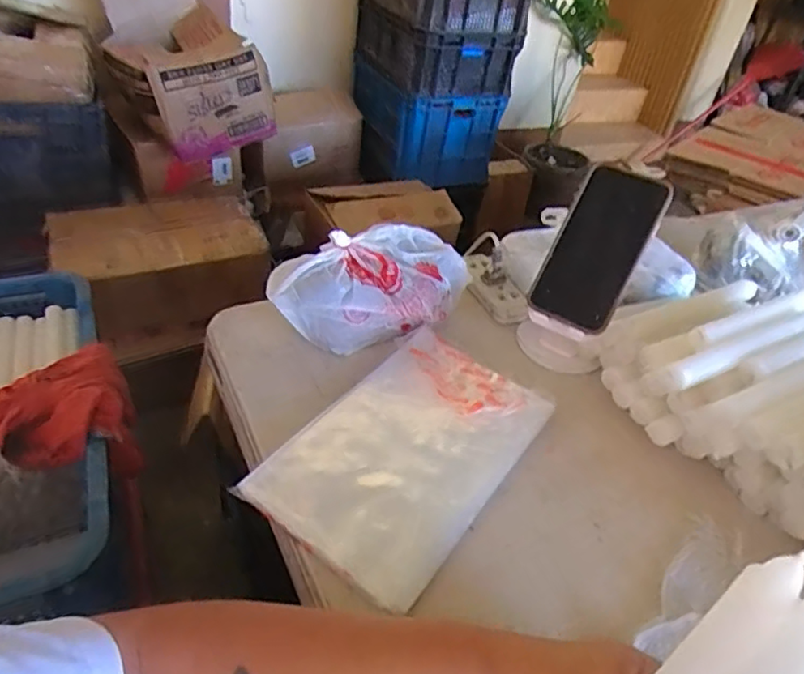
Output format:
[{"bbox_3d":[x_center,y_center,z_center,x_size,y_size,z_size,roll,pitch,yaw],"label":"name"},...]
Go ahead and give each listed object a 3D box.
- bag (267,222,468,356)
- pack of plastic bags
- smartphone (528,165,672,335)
[{"bbox_3d":[-0.032,-0.053,0.614,0.205,0.075,0.106,-10,43,-20],"label":"bag"},{"bbox_3d":[0.008,0.090,0.502,0.154,0.014,0.247,28,44,23],"label":"pack of plastic bags"},{"bbox_3d":[0.188,-0.085,0.575,0.079,0.156,0.008,28,4,19],"label":"smartphone"}]

